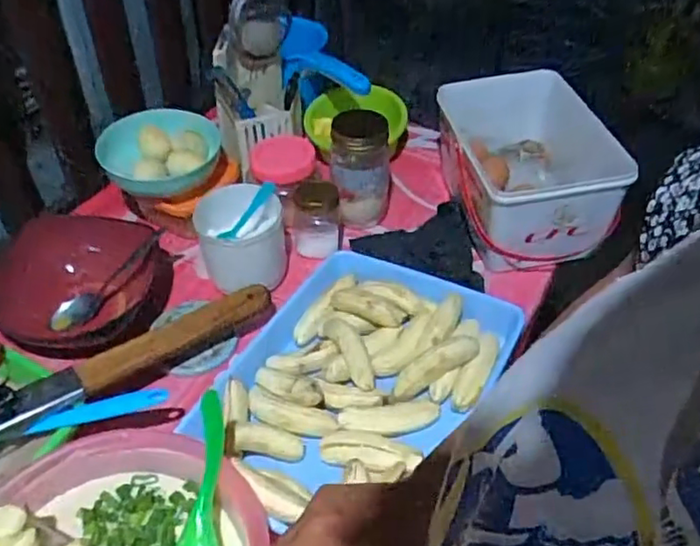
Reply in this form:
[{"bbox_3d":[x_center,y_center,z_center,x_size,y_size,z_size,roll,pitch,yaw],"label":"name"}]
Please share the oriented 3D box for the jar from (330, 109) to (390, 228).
[{"bbox_3d":[0.012,-0.131,0.781,0.077,0.138,0.071,1,50,1],"label":"jar"}]

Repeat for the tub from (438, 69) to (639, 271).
[{"bbox_3d":[0.210,-0.126,0.776,0.156,0.144,0.239,-9,50,-7],"label":"tub"}]

